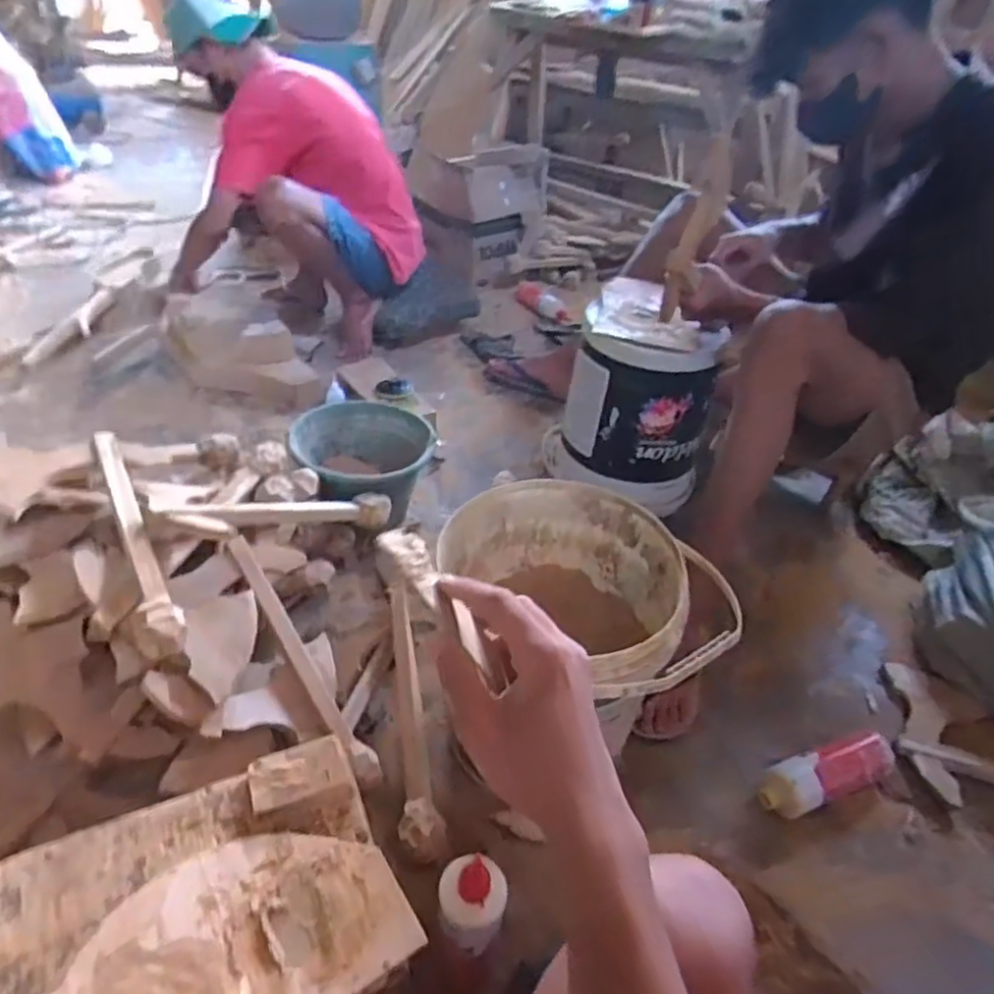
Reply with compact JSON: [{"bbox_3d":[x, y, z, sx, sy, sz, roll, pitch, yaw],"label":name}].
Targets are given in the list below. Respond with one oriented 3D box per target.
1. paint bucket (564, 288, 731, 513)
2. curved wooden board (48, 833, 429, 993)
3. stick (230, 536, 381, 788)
[{"bbox_3d":[0.282,-0.207,1.309,0.272,0.328,0.248,12,38,9],"label":"paint bucket"},{"bbox_3d":[-0.261,0.401,0.557,0.359,0.025,0.173,-23,48,-27],"label":"curved wooden board"},{"bbox_3d":[-0.265,0.217,0.912,0.030,0.032,0.381,-27,75,-30],"label":"stick"}]

